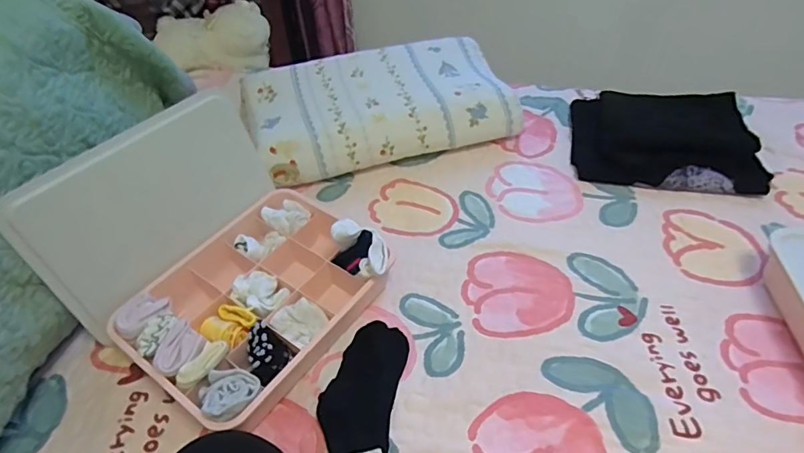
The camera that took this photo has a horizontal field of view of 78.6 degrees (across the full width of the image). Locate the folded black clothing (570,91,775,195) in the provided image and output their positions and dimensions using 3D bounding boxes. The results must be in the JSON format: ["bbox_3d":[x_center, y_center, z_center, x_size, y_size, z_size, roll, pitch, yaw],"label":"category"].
[{"bbox_3d":[0.444,-0.152,0.833,0.293,0.055,0.214,6,48,13],"label":"folded black clothing"}]

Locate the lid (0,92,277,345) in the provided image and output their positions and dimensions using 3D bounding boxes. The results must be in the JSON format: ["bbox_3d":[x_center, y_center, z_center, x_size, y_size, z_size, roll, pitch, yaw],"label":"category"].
[{"bbox_3d":[-0.313,-0.036,0.637,0.014,0.201,0.308,25,53,25],"label":"lid"}]

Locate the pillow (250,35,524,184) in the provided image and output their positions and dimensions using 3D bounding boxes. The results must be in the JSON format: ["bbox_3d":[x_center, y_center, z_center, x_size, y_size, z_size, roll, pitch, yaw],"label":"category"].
[{"bbox_3d":[-0.042,-0.221,0.917,0.453,0.104,0.263,-15,47,-7],"label":"pillow"}]

